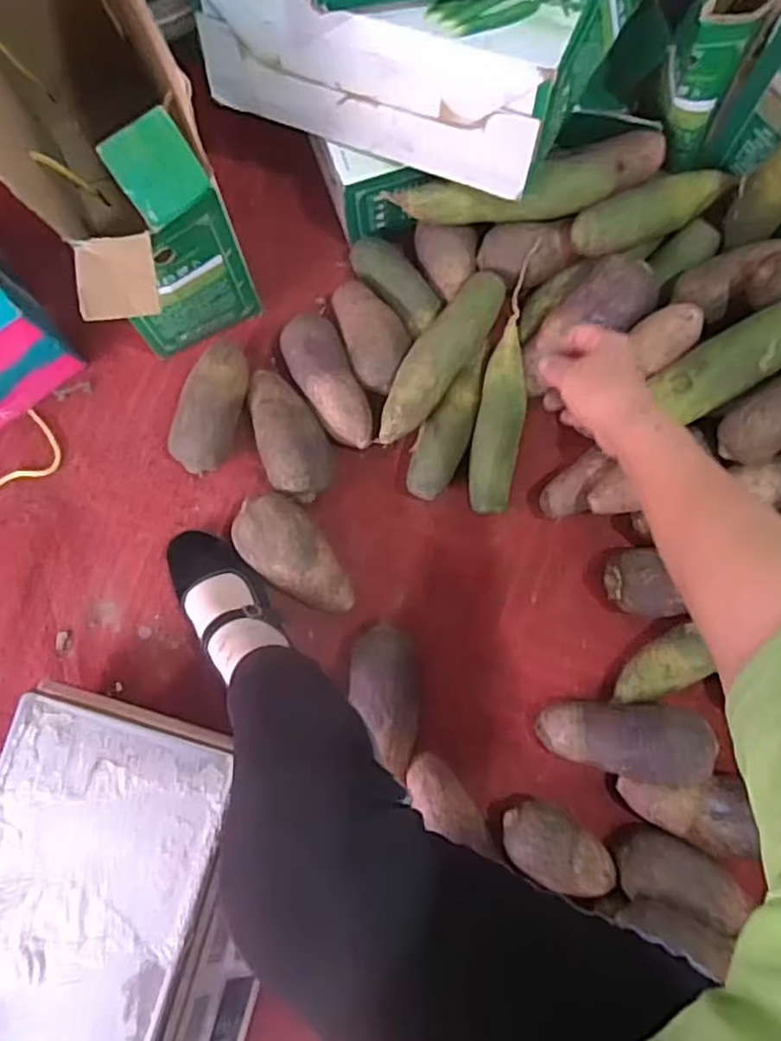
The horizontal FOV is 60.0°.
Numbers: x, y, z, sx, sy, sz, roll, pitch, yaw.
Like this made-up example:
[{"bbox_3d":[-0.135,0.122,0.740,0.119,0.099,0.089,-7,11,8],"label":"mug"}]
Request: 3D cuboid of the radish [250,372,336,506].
[{"bbox_3d":[-0.114,-0.101,0.773,0.076,0.065,0.163,-20,81,0],"label":"radish"}]

